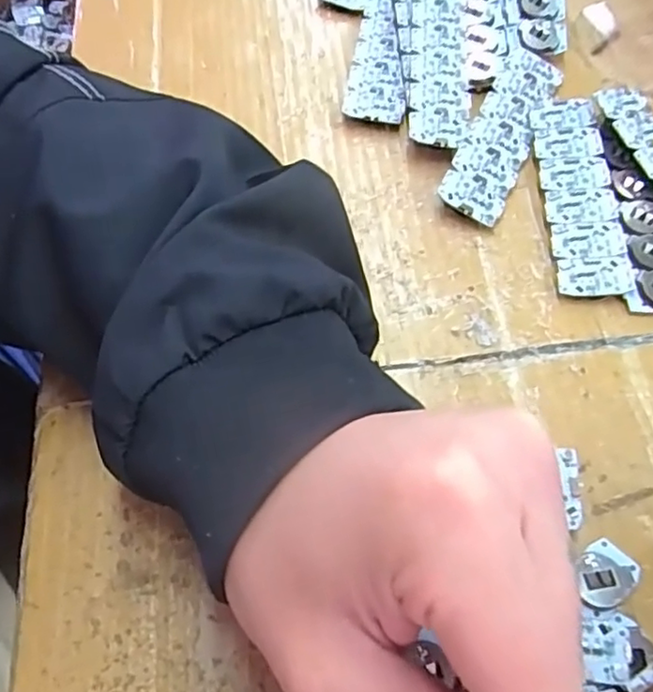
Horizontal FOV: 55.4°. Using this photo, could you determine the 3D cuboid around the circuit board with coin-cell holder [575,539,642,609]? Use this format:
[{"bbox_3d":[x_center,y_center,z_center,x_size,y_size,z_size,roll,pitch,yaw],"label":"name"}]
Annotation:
[{"bbox_3d":[0.092,0.076,0.206,0.022,0.006,0.017,-34,67,-14],"label":"circuit board with coin-cell holder"}]

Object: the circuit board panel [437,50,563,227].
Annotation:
[{"bbox_3d":[0.084,-0.101,0.293,0.029,0.004,0.105,30,67,-2],"label":"circuit board panel"}]

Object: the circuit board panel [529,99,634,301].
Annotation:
[{"bbox_3d":[0.112,-0.068,0.277,0.030,0.007,0.104,0,63,2],"label":"circuit board panel"}]

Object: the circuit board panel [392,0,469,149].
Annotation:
[{"bbox_3d":[0.053,-0.153,0.313,0.034,0.006,0.133,-2,65,0],"label":"circuit board panel"}]

